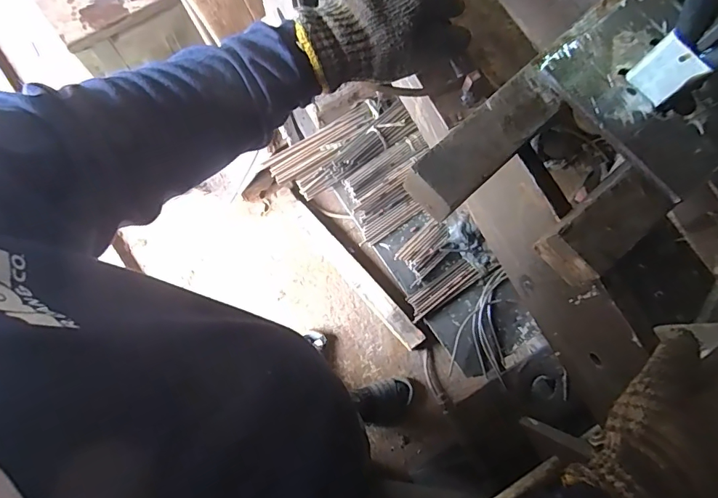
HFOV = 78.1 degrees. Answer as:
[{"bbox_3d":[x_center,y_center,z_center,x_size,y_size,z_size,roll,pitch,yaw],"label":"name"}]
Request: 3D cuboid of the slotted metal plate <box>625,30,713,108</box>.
[{"bbox_3d":[0.238,-0.138,0.345,0.005,0.053,0.038,-35,80,-8],"label":"slotted metal plate"}]

